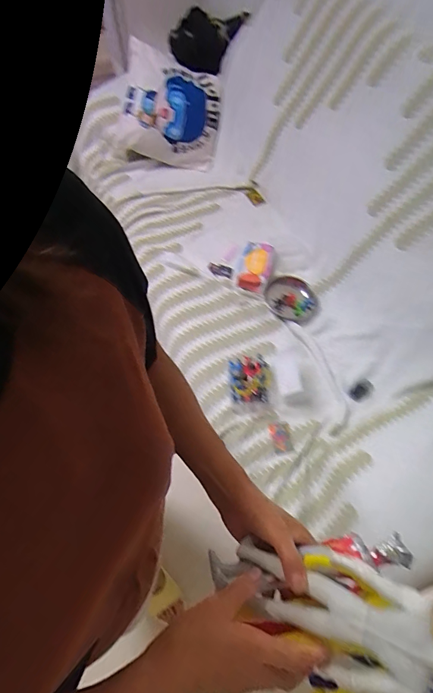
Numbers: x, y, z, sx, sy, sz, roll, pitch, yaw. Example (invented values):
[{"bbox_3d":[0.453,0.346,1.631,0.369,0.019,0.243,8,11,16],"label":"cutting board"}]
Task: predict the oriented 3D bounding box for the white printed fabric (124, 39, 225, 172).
[{"bbox_3d":[-0.175,-0.943,1.505,0.372,0.082,0.402,7,102,-8],"label":"white printed fabric"}]

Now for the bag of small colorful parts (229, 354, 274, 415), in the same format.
[{"bbox_3d":[0.105,0.107,1.118,0.123,0.063,0.157,-1,60,-1],"label":"bag of small colorful parts"}]

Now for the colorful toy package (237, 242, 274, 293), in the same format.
[{"bbox_3d":[0.135,-0.284,1.323,0.119,0.062,0.194,11,61,5],"label":"colorful toy package"}]

